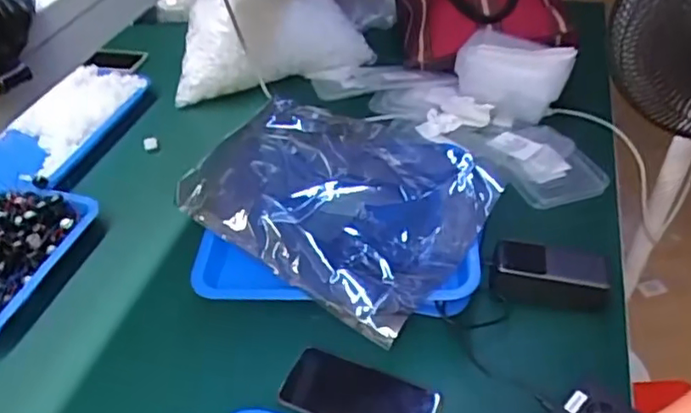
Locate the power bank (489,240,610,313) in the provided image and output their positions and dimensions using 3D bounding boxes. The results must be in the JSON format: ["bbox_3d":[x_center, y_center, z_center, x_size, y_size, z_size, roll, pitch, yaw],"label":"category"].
[{"bbox_3d":[0.230,0.079,0.685,0.127,0.047,0.060,7,43,11],"label":"power bank"}]

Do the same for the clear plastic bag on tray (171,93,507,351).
[{"bbox_3d":[-0.009,-0.024,0.721,0.329,0.069,0.251,27,50,29],"label":"clear plastic bag on tray"}]

